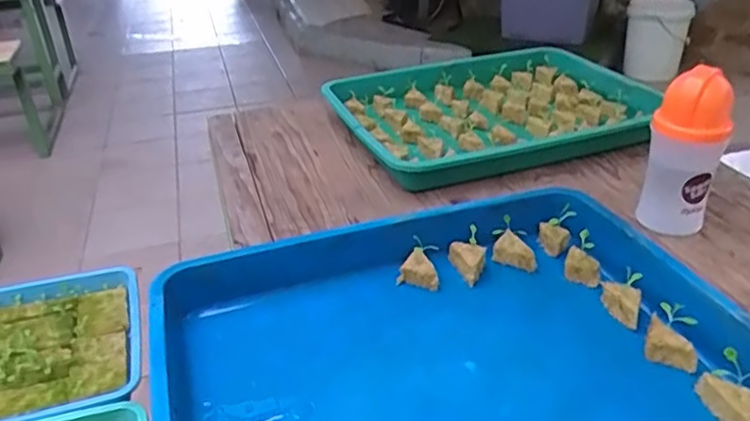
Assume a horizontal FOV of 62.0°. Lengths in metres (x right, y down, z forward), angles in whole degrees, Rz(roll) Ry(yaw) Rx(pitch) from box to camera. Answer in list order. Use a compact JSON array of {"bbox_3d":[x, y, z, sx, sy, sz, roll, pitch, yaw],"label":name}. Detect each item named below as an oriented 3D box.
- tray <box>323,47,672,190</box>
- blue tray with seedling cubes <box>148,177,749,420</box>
[{"bbox_3d":[0.161,-0.141,0.859,0.398,0.056,0.286,-12,32,-16],"label":"tray"},{"bbox_3d":[0.055,0.109,0.470,0.413,0.060,0.316,-11,31,-15],"label":"blue tray with seedling cubes"}]

